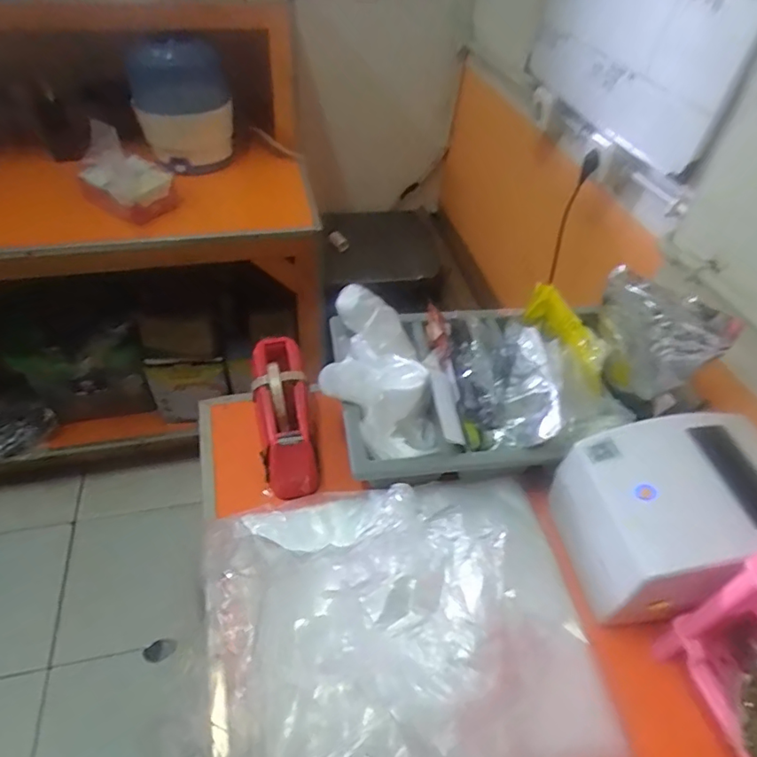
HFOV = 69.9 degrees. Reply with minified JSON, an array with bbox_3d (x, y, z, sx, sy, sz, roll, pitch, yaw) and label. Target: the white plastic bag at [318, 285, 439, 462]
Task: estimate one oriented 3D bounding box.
[{"bbox_3d":[-0.005,-0.009,0.724,0.138,0.080,0.245,-9,63,-14],"label":"white plastic bag"}]

